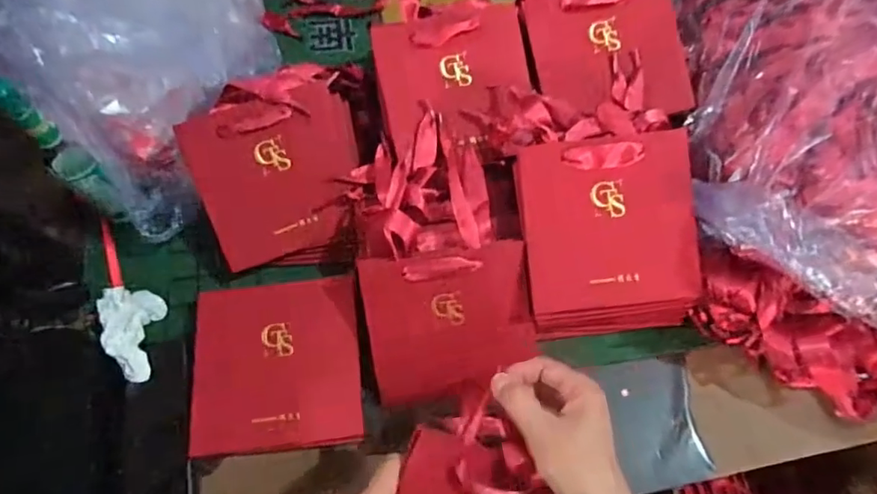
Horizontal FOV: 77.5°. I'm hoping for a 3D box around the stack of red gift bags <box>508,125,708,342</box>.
[{"bbox_3d":[0.143,-0.008,0.459,0.141,0.029,0.163,-8,95,-1],"label":"stack of red gift bags"}]

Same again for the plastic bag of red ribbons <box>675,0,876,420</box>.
[{"bbox_3d":[0.349,-0.064,0.495,0.251,0.144,0.393,11,66,3],"label":"plastic bag of red ribbons"}]

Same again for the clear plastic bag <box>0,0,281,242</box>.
[{"bbox_3d":[-0.271,-0.192,0.494,0.221,0.176,0.308,-18,68,-10],"label":"clear plastic bag"}]

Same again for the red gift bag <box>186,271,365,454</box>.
[{"bbox_3d":[-0.138,0.099,0.468,0.137,0.020,0.137,-4,66,-4],"label":"red gift bag"}]

